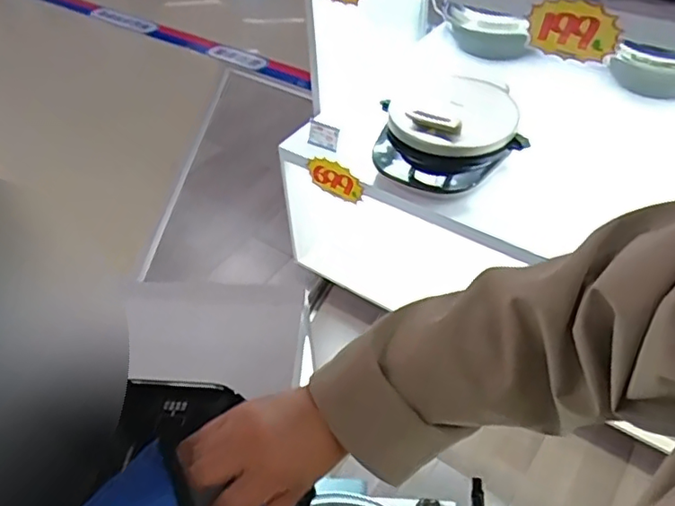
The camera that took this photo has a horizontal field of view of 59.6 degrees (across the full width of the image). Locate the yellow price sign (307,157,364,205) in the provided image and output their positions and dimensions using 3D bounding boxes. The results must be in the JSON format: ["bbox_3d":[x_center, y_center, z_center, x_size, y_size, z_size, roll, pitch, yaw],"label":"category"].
[{"bbox_3d":[-0.006,-0.192,1.544,0.175,0.103,0.009,29,49,25],"label":"yellow price sign"}]

